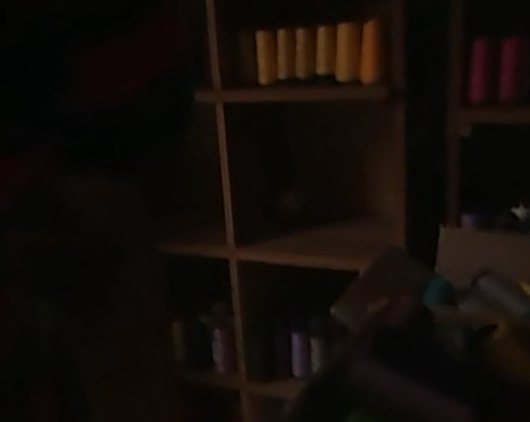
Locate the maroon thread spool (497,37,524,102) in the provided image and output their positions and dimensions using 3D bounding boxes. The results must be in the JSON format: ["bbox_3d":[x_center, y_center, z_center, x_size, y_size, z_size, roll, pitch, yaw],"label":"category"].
[{"bbox_3d":[0.377,-0.218,0.923,0.033,0.092,0.039,4,17,24],"label":"maroon thread spool"}]

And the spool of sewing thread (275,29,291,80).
[{"bbox_3d":[0.034,-0.295,1.130,0.026,0.086,0.021,-4,16,0],"label":"spool of sewing thread"}]

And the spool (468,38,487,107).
[{"bbox_3d":[0.334,-0.220,0.947,0.026,0.098,0.020,2,17,19],"label":"spool"}]

